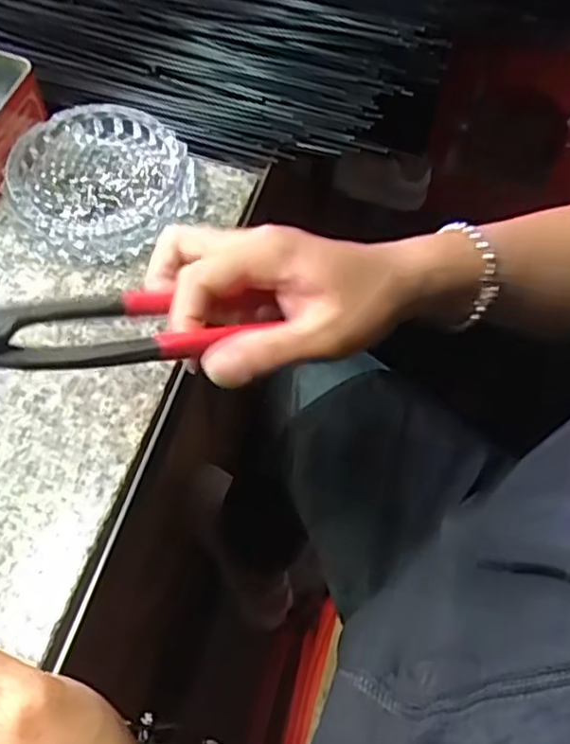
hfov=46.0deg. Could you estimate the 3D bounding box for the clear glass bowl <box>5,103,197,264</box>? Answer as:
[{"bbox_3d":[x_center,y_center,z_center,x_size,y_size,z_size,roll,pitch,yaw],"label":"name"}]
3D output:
[{"bbox_3d":[-0.125,-0.130,0.460,0.120,0.031,0.119,2,60,-3],"label":"clear glass bowl"}]

